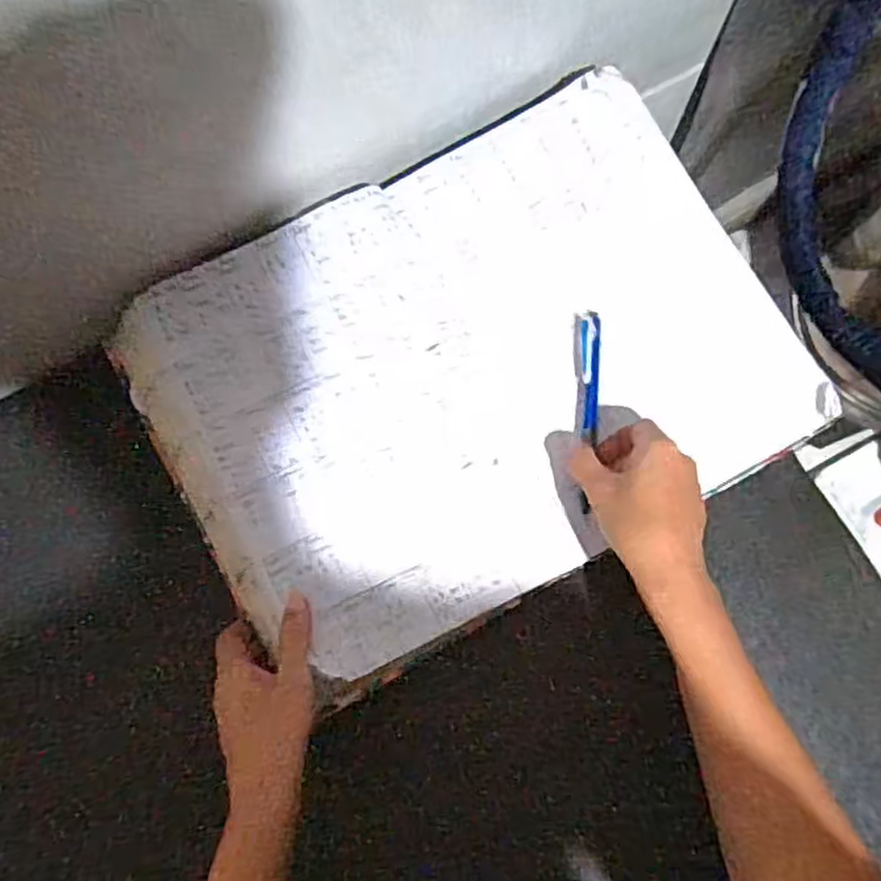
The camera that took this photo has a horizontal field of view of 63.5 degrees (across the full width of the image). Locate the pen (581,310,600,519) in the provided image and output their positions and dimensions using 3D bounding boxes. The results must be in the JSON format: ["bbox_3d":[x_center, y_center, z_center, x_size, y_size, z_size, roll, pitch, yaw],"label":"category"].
[{"bbox_3d":[0.102,-0.021,0.490,0.012,0.013,0.138,1,87,2],"label":"pen"}]

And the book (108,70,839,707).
[{"bbox_3d":[0.017,-0.047,0.497,0.409,0.030,0.307,-30,82,-3],"label":"book"}]

